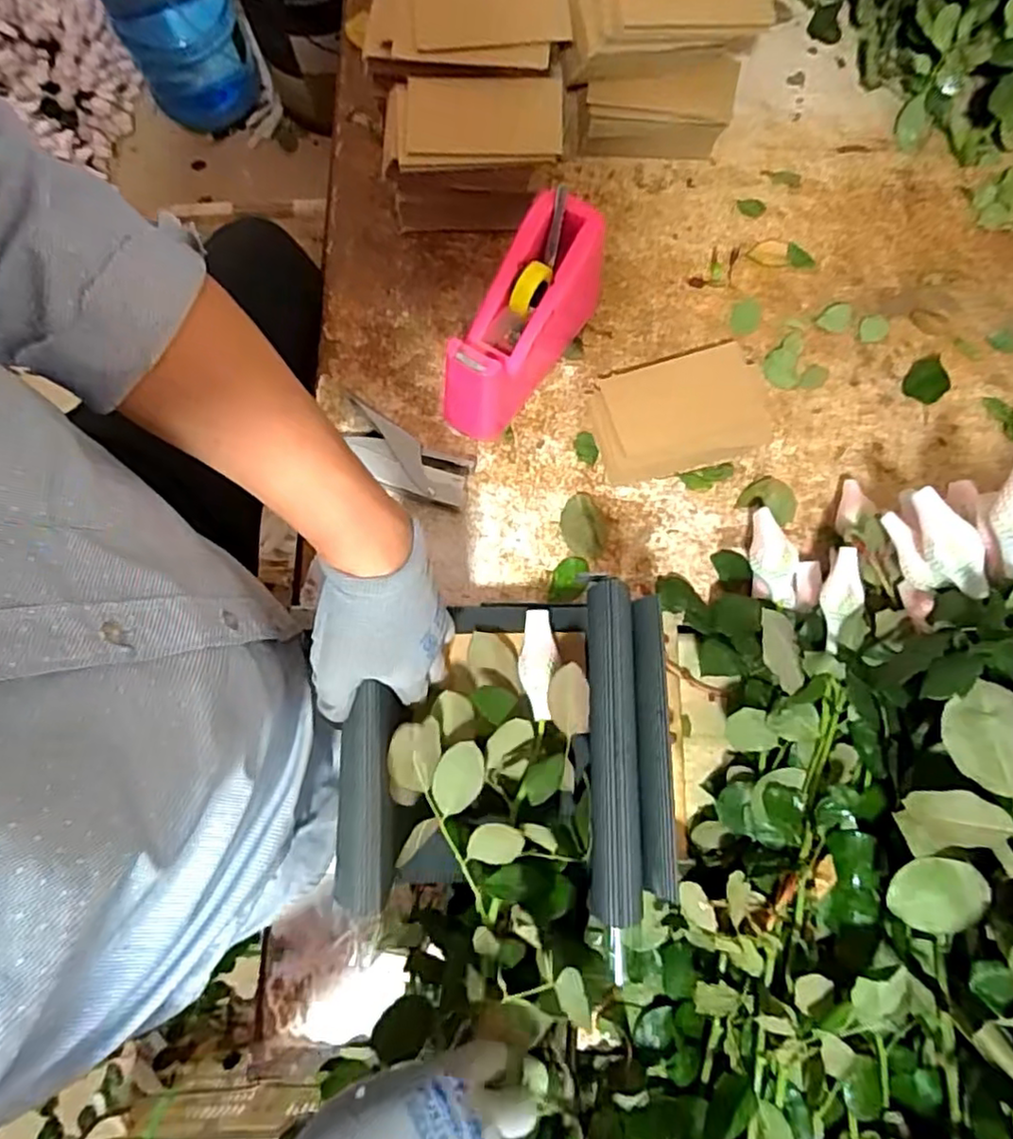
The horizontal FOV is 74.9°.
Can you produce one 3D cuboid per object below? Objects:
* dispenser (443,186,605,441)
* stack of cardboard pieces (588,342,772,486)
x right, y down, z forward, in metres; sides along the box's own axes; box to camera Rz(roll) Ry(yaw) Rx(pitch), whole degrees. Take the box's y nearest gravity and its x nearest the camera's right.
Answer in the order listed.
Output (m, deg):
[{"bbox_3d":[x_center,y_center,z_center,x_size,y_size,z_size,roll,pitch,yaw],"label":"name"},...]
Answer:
[{"bbox_3d":[0.014,-0.220,0.599,0.078,0.109,0.196,34,81,6],"label":"dispenser"},{"bbox_3d":[0.163,-0.150,0.627,0.160,0.030,0.111,-12,79,-2],"label":"stack of cardboard pieces"}]

